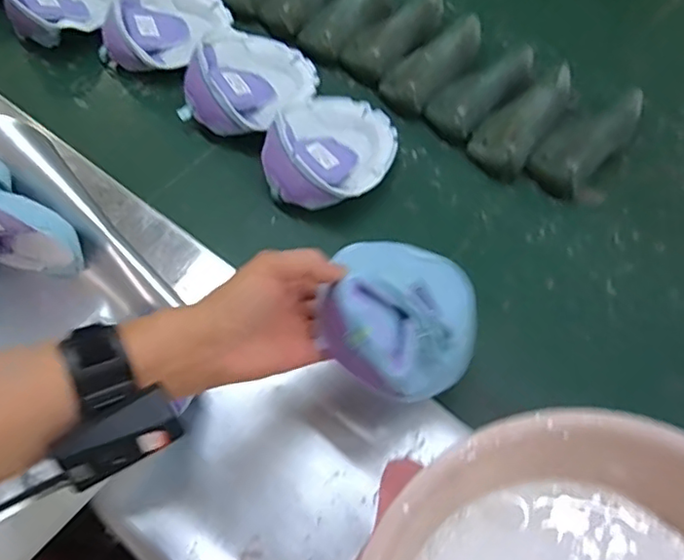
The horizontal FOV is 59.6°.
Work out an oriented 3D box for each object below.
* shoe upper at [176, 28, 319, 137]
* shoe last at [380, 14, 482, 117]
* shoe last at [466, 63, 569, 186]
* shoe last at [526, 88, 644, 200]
[{"bbox_3d":[-0.111,-0.243,0.728,0.130,0.065,0.164,29,65,17],"label":"shoe upper"},{"bbox_3d":[0.121,-0.269,0.748,0.154,0.049,0.077,-40,66,-19],"label":"shoe last"},{"bbox_3d":[0.216,-0.195,0.707,0.071,0.052,0.158,34,67,20],"label":"shoe last"},{"bbox_3d":[0.283,-0.165,0.681,0.161,0.052,0.066,-40,66,-19],"label":"shoe last"}]

